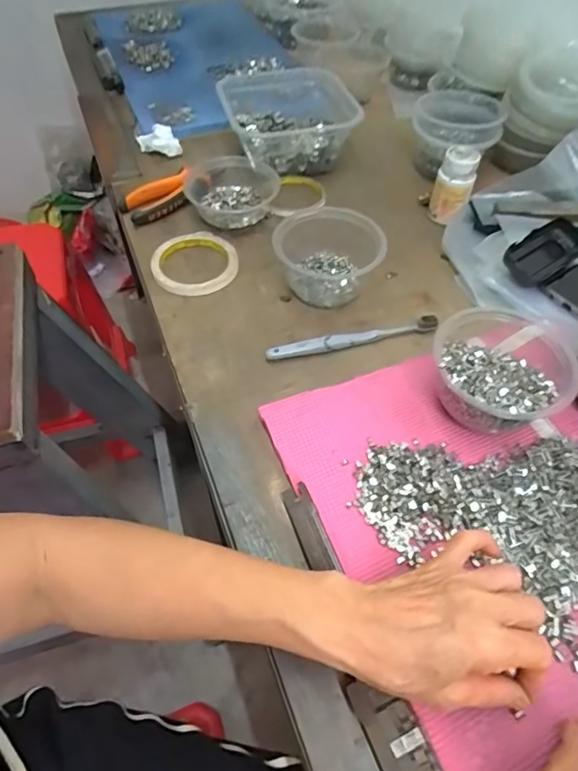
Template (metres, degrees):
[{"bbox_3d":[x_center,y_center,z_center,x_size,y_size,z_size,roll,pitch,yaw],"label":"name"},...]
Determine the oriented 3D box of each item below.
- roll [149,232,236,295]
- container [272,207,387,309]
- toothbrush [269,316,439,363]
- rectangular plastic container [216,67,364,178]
[{"bbox_3d":[-0.109,-0.142,0.577,0.095,0.012,0.093,1,54,-1],"label":"roll"},{"bbox_3d":[0.046,-0.145,0.547,0.109,0.059,0.109,1,54,-1],"label":"container"},{"bbox_3d":[0.064,-0.049,0.506,0.175,0.010,0.018,-9,55,-8],"label":"toothbrush"},{"bbox_3d":[-0.002,-0.373,0.703,0.185,0.067,0.170,-2,54,-3],"label":"rectangular plastic container"}]

